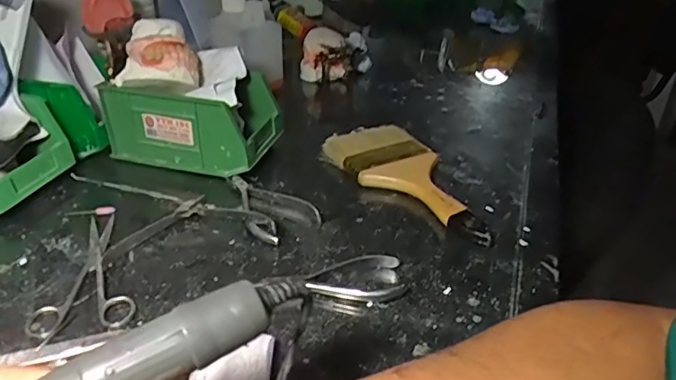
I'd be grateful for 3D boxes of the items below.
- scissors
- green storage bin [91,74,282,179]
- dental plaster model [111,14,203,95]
[{"bbox_3d":[-0.199,0.064,0.426,0.071,0.007,0.135,-6,33,-12],"label":"scissors"},{"bbox_3d":[-0.158,-0.082,0.588,0.170,0.082,0.094,11,33,14],"label":"green storage bin"},{"bbox_3d":[-0.188,-0.133,0.546,0.081,0.069,0.062,-3,32,-7],"label":"dental plaster model"}]

